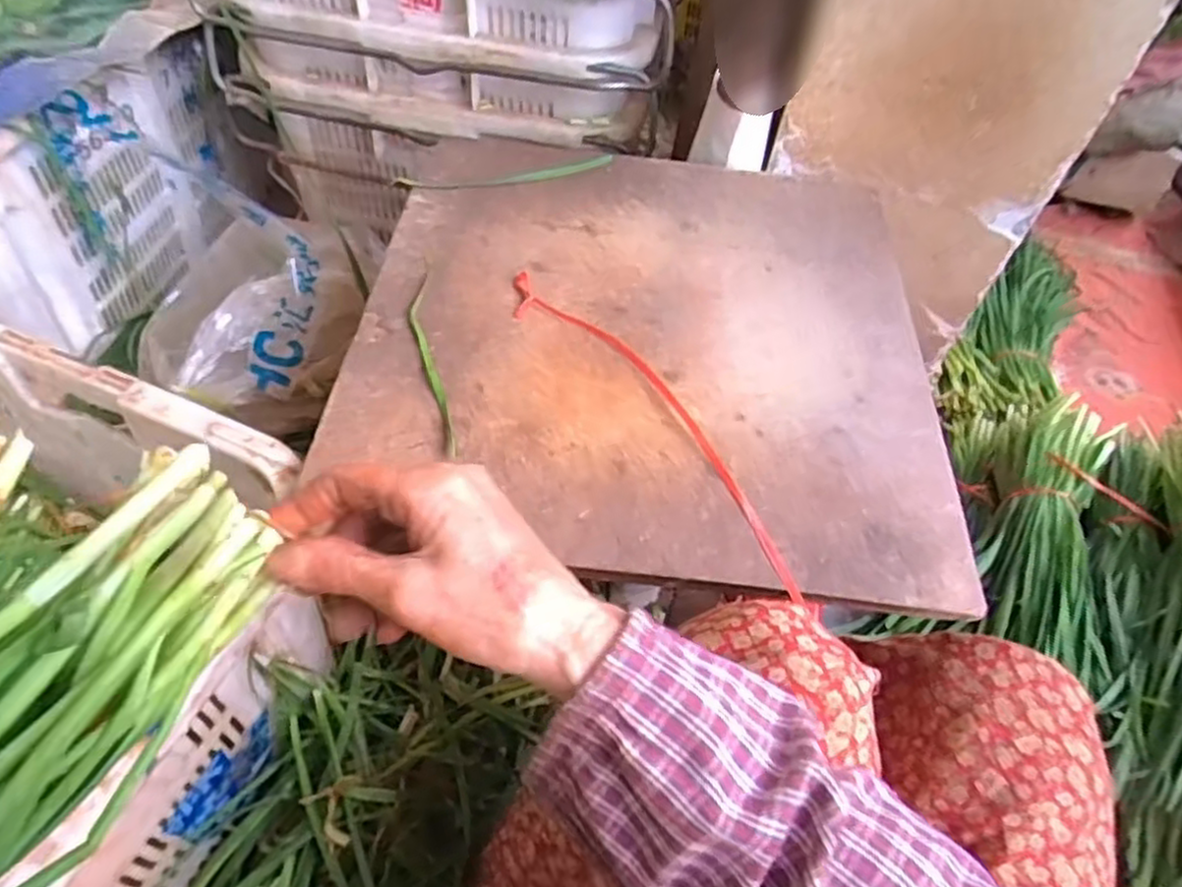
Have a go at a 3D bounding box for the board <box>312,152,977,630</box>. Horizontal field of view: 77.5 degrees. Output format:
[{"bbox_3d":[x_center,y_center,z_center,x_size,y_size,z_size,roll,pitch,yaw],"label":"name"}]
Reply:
[{"bbox_3d":[0.042,-0.090,0.561,0.418,0.012,0.424,5,55,-1],"label":"board"}]

